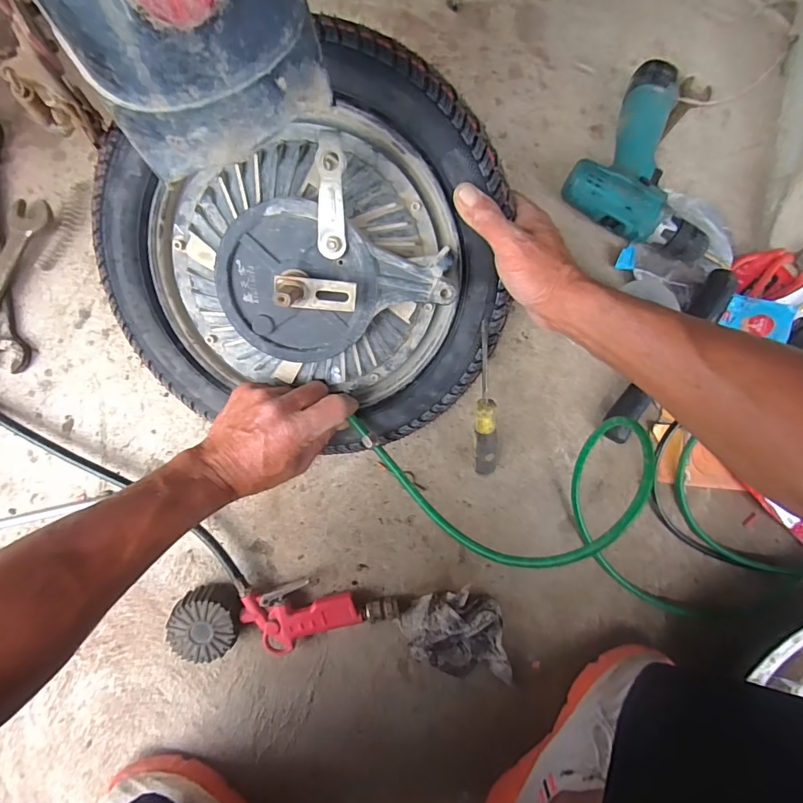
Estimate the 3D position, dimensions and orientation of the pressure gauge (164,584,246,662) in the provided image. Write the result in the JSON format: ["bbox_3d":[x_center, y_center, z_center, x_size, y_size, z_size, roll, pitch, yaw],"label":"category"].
[{"bbox_3d":[-0.206,0.235,0.486,0.071,0.044,0.075,0,85,-5],"label":"pressure gauge"}]

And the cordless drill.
[{"bbox_3d":[0.307,-0.290,0.553,0.175,0.051,0.195,24,83,-2],"label":"cordless drill"}]

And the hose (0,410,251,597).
[{"bbox_3d":[-0.302,0.091,0.476,0.348,0.019,0.031,35,83,-1],"label":"hose"}]

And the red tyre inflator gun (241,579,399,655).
[{"bbox_3d":[-0.087,0.230,0.497,0.160,0.026,0.071,-8,86,-6],"label":"red tyre inflator gun"}]

